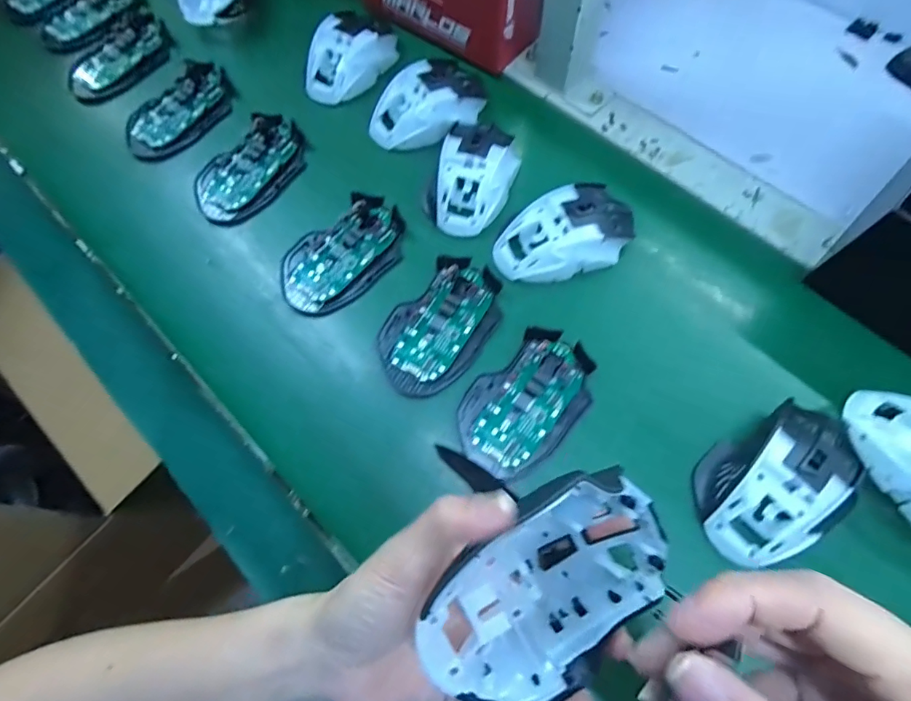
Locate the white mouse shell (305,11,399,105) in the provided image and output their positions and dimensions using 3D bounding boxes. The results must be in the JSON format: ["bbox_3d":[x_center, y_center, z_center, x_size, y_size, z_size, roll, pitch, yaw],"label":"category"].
[{"bbox_3d":[-0.105,-0.292,0.465,0.066,0.051,0.111,28,72,12],"label":"white mouse shell"}]

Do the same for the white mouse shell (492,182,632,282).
[{"bbox_3d":[0.089,-0.093,0.370,0.112,0.035,0.063,-28,70,-9],"label":"white mouse shell"}]

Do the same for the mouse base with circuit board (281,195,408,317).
[{"bbox_3d":[-0.092,-0.081,0.381,0.112,0.020,0.073,-37,72,-12],"label":"mouse base with circuit board"}]

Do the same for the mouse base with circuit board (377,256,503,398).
[{"bbox_3d":[-0.011,-0.020,0.354,0.072,0.015,0.113,33,73,14],"label":"mouse base with circuit board"}]

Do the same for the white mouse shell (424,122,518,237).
[{"bbox_3d":[0.015,-0.151,0.394,0.063,0.029,0.102,22,71,10],"label":"white mouse shell"}]

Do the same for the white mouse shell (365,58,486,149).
[{"bbox_3d":[-0.025,-0.229,0.428,0.112,0.032,0.063,-33,71,-10],"label":"white mouse shell"}]

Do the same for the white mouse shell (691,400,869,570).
[{"bbox_3d":[0.210,0.084,0.297,0.116,0.036,0.075,-33,71,-11],"label":"white mouse shell"}]

